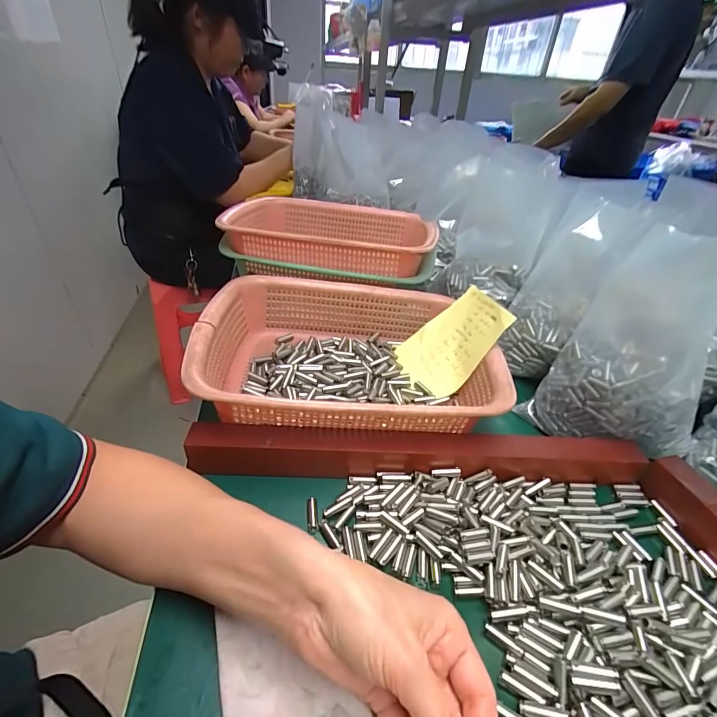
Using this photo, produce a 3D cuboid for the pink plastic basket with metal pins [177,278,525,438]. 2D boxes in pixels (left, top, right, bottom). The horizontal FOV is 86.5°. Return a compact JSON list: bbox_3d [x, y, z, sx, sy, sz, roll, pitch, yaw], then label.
[{"bbox_3d":[-0.010,-0.006,0.412,0.282,0.087,0.225,-1,38,-7],"label":"pink plastic basket with metal pins"}]

